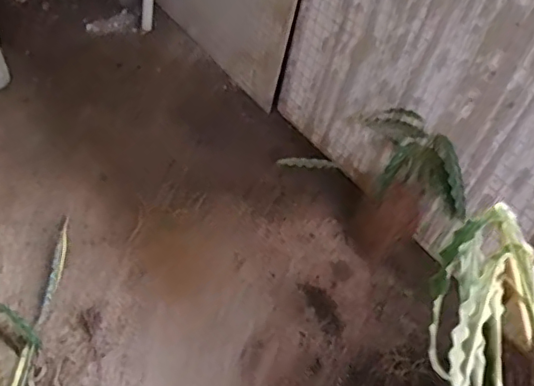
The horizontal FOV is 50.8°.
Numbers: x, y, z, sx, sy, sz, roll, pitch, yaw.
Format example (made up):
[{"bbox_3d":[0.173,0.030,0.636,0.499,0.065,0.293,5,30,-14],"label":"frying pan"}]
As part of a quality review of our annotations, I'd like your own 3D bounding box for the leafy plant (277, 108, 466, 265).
[{"bbox_3d":[0.187,-0.036,0.991,0.141,0.208,0.316,-21,53,-18],"label":"leafy plant"}]

